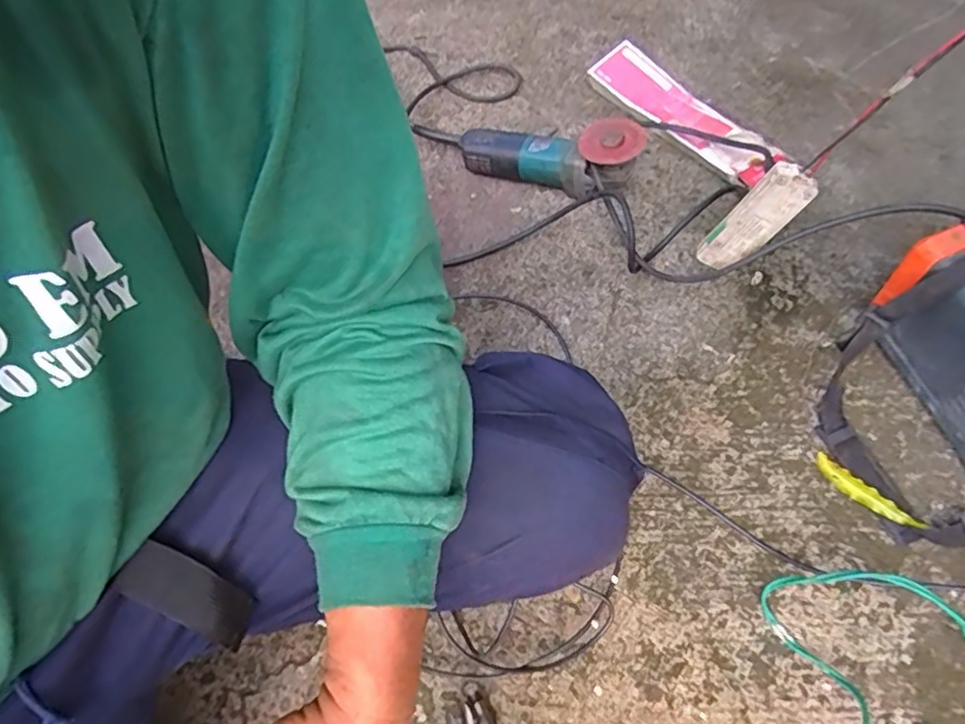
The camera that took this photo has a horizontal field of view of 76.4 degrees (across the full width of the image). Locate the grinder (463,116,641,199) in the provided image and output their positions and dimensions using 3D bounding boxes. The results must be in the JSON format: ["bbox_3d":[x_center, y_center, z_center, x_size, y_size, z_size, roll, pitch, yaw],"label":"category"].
[{"bbox_3d":[0.098,-0.292,0.867,0.260,0.072,0.099,15,62,31],"label":"grinder"}]

